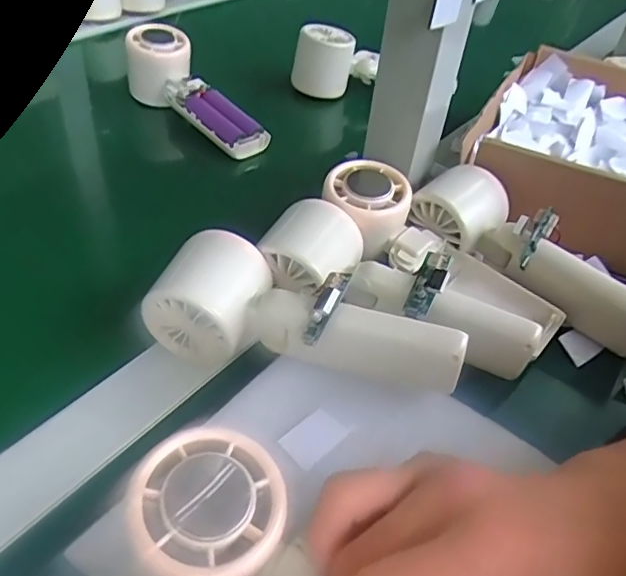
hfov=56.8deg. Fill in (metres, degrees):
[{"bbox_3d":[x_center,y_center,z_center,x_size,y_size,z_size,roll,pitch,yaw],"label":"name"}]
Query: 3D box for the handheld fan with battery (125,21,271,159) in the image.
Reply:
[{"bbox_3d":[-0.102,-0.168,0.515,0.161,0.051,0.048,43,51,18],"label":"handheld fan with battery"}]

